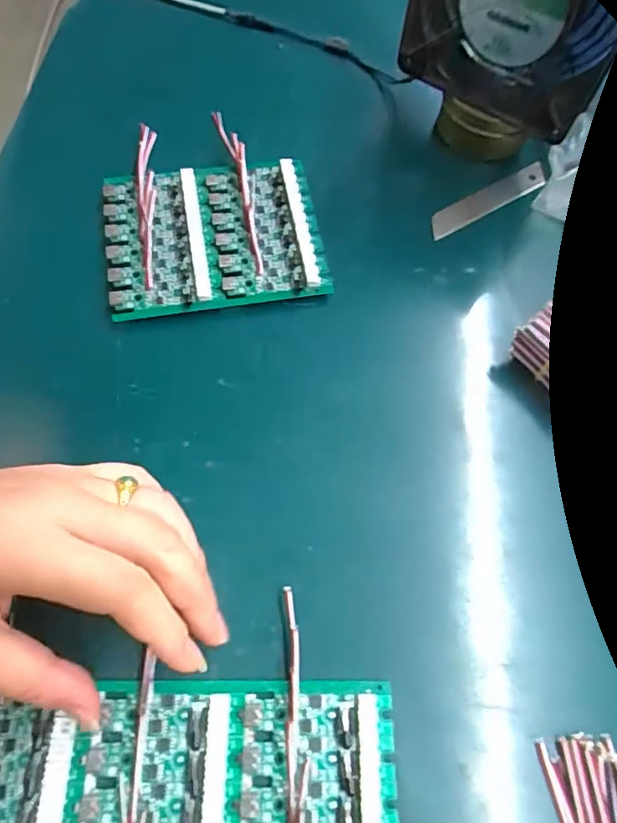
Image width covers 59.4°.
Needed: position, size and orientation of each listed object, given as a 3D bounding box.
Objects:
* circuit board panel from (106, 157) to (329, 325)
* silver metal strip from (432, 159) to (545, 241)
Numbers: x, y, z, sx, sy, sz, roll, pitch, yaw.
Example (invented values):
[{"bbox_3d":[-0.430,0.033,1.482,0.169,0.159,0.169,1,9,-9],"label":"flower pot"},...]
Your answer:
[{"bbox_3d":[-0.057,-0.107,0.322,0.124,0.023,0.098,-9,68,-6],"label":"circuit board panel"},{"bbox_3d":[0.117,-0.137,0.351,0.095,0.004,0.017,-29,84,-14],"label":"silver metal strip"}]

